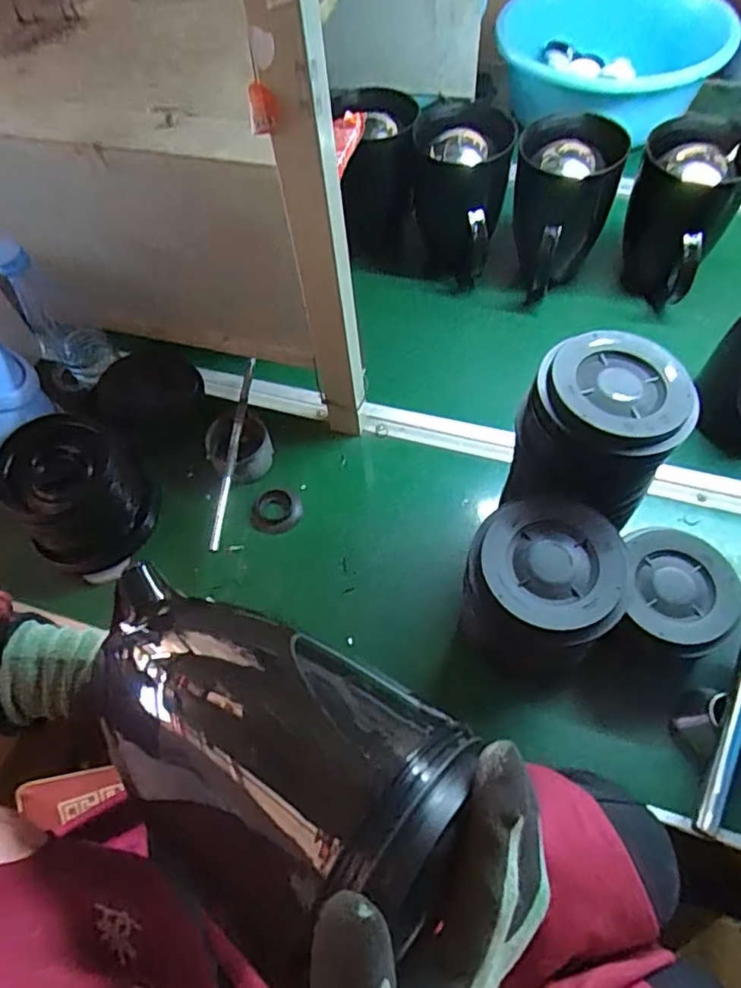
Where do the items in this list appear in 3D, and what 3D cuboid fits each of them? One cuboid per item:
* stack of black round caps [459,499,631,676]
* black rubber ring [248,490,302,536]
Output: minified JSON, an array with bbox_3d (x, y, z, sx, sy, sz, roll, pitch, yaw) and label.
[{"bbox_3d":[0.142,0.093,0.528,0.112,0.176,0.104,7,60,8],"label":"stack of black round caps"},{"bbox_3d":[-0.110,0.020,0.696,0.060,0.011,0.049,-11,59,-3],"label":"black rubber ring"}]

